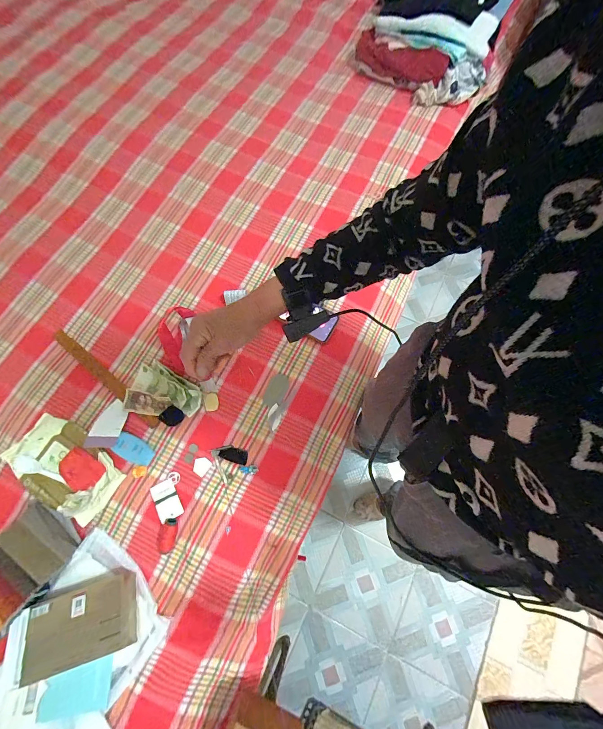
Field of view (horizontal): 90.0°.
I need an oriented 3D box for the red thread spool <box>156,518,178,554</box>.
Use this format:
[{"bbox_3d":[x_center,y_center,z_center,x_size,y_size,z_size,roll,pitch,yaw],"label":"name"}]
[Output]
[{"bbox_3d":[-0.239,0.309,0.544,0.034,0.021,0.054,-8,69,-1],"label":"red thread spool"}]

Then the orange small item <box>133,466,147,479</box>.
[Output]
[{"bbox_3d":[-0.312,0.207,0.582,0.023,0.009,0.020,-13,69,-2],"label":"orange small item"}]

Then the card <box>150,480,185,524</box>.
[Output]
[{"bbox_3d":[-0.257,0.259,0.575,0.042,0.004,0.072,-24,63,-22],"label":"card"}]

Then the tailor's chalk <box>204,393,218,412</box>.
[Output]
[{"bbox_3d":[-0.189,0.078,0.632,0.028,0.004,0.037,-11,83,-13],"label":"tailor's chalk"}]

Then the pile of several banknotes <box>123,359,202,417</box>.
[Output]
[{"bbox_3d":[-0.284,0.050,0.629,0.151,0.023,0.106,5,70,4],"label":"pile of several banknotes"}]

